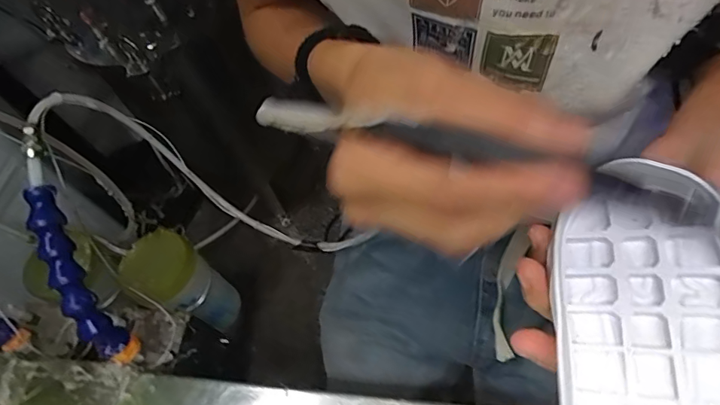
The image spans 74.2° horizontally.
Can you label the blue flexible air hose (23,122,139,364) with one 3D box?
[{"bbox_3d":[-0.213,0.040,0.351,0.022,0.186,0.035,-8,14,43],"label":"blue flexible air hose"}]

